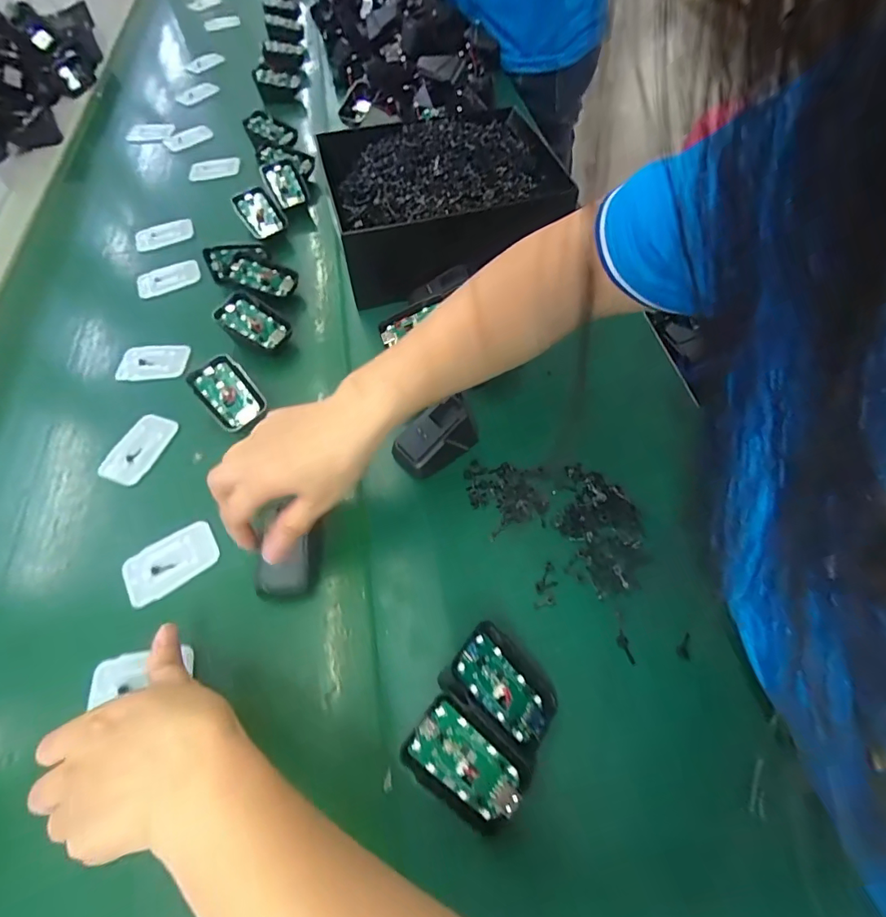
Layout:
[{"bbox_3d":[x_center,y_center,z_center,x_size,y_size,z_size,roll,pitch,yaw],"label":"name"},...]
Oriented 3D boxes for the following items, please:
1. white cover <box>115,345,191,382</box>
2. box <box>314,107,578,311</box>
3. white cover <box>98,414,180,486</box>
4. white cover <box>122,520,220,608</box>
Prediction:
[{"bbox_3d":[-0.294,-0.099,0.482,0.072,0.009,0.042,-5,59,1],"label":"white cover"},{"bbox_3d":[-0.001,-0.283,0.499,0.228,0.080,0.184,-14,60,-4],"label":"box"},{"bbox_3d":[-0.275,-0.010,0.428,0.043,0.006,0.070,17,62,14],"label":"white cover"},{"bbox_3d":[-0.211,0.080,0.368,0.069,0.004,0.045,-30,62,-13],"label":"white cover"}]

